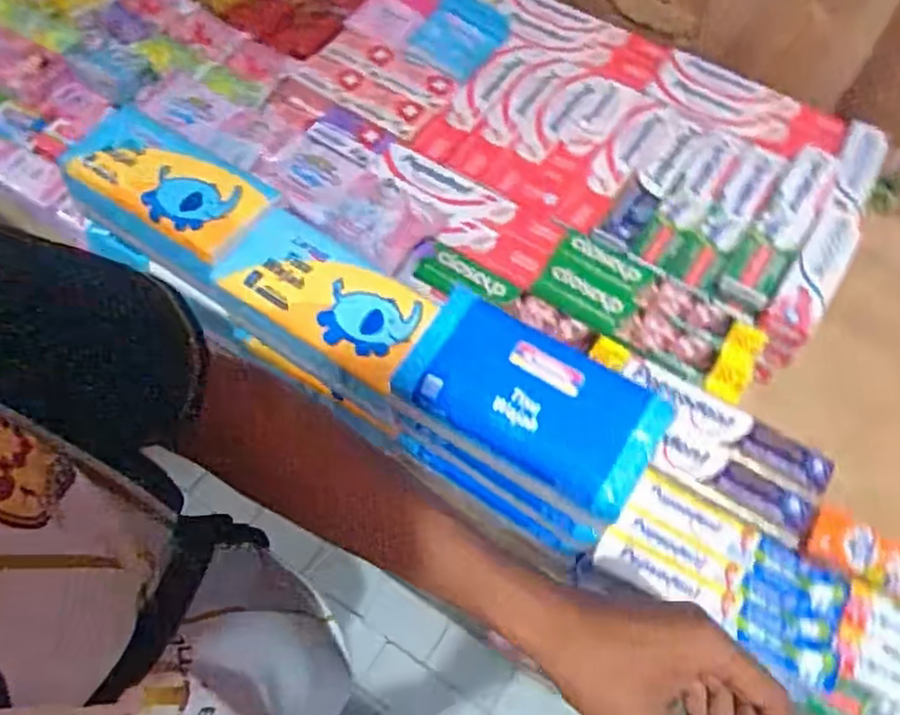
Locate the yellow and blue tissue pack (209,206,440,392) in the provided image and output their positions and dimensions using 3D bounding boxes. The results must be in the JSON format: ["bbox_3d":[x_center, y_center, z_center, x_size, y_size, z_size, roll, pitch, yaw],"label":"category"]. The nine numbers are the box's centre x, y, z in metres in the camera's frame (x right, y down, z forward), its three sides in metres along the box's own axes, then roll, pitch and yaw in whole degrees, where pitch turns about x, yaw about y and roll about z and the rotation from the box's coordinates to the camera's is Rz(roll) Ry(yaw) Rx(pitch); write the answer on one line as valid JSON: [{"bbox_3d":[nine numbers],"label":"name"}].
[{"bbox_3d":[-0.101,-0.051,0.594,0.192,0.028,0.091,32,65,15],"label":"yellow and blue tissue pack"}]

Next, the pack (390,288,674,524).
[{"bbox_3d":[0.062,0.030,0.534,0.188,0.048,0.098,29,64,14],"label":"pack"}]

